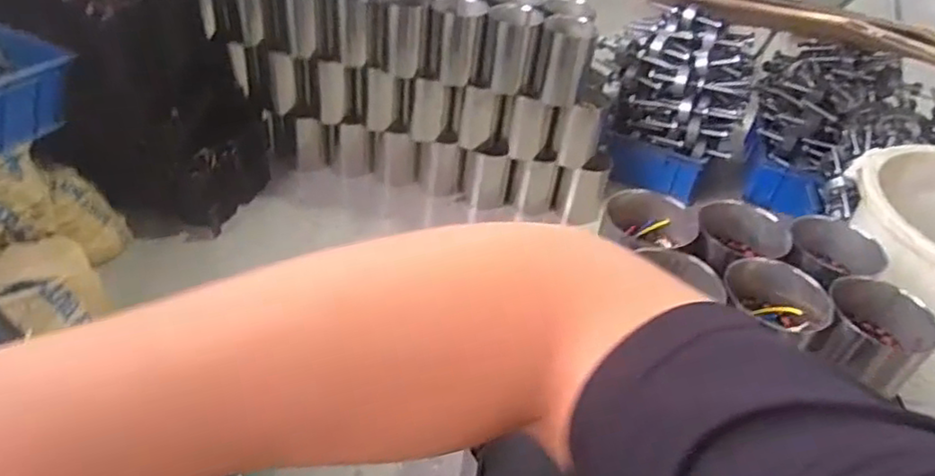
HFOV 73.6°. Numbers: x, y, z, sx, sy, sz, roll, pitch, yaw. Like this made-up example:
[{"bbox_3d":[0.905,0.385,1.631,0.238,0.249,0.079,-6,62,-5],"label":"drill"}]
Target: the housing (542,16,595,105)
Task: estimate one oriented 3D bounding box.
[{"bbox_3d":[0.217,-0.397,1.398,0.107,0.173,0.108,14,40,8],"label":"housing"}]

